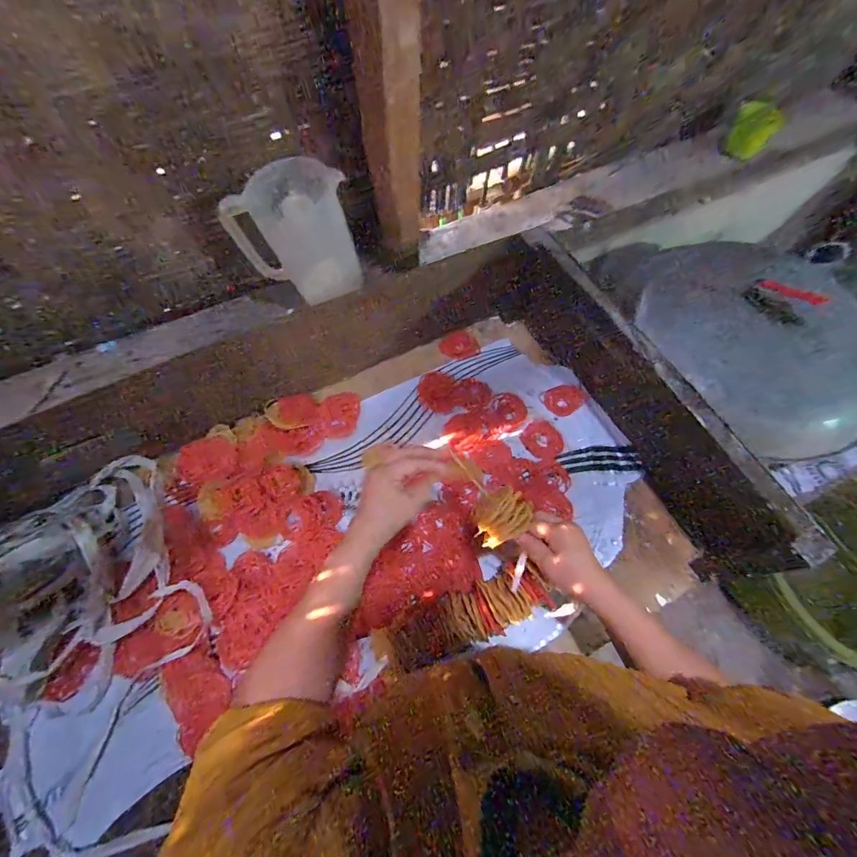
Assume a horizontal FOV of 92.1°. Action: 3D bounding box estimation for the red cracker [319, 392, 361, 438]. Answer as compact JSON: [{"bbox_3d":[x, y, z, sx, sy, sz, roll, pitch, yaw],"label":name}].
[{"bbox_3d":[-0.145,-0.022,0.682,0.063,0.006,0.074,-6,79,-13],"label":"red cracker"}]

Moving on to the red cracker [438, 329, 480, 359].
[{"bbox_3d":[0.055,-0.148,0.743,0.066,0.005,0.050,-21,107,-1],"label":"red cracker"}]

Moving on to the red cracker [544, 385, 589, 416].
[{"bbox_3d":[0.230,-0.050,0.701,0.065,0.005,0.053,-37,70,-6],"label":"red cracker"}]

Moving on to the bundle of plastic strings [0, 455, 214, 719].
[{"bbox_3d":[-0.452,0.192,0.537,0.256,0.080,0.293,-29,68,-13],"label":"bundle of plastic strings"}]

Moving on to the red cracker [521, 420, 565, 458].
[{"bbox_3d":[0.187,0.017,0.673,0.059,0.004,0.066,-40,71,-17],"label":"red cracker"}]

